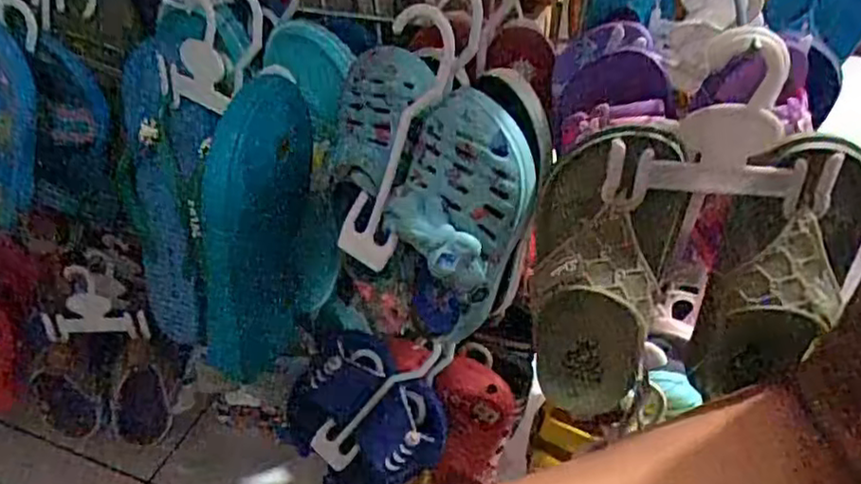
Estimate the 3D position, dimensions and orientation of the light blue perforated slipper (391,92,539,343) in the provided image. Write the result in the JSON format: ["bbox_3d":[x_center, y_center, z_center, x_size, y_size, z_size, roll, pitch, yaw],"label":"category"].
[{"bbox_3d":[0.018,-0.005,0.411,0.080,0.160,0.051,-1,40,-3],"label":"light blue perforated slipper"}]

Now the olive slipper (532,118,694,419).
[{"bbox_3d":[0.092,0.020,0.368,0.069,0.156,0.065,8,40,8],"label":"olive slipper"}]

